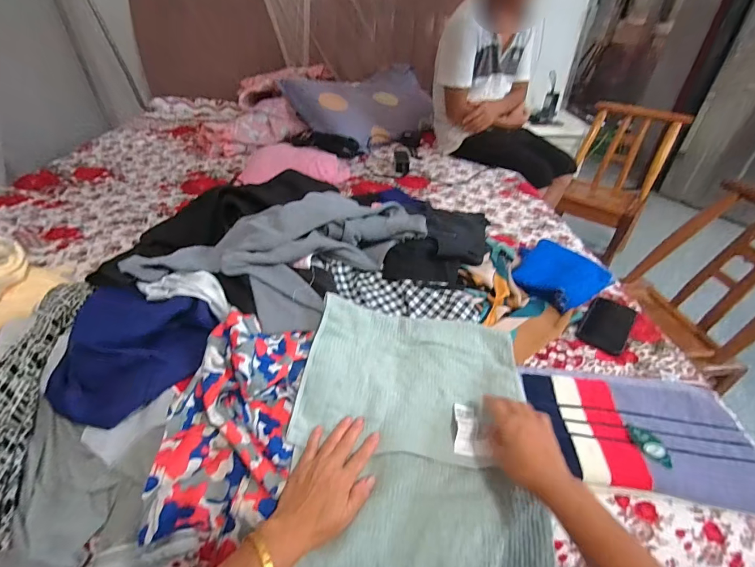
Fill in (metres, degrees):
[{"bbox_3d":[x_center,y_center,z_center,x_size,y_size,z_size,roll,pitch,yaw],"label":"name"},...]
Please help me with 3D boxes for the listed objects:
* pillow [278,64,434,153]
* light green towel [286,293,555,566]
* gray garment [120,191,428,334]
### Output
[{"bbox_3d":[-0.033,-0.777,1.632,0.655,0.150,0.422,-20,79,-27],"label":"pillow"},{"bbox_3d":[0.050,0.220,0.518,0.311,0.178,0.387,3,38,4],"label":"light green towel"},{"bbox_3d":[-0.144,-0.057,0.670,0.255,0.109,0.473,28,45,31],"label":"gray garment"}]

